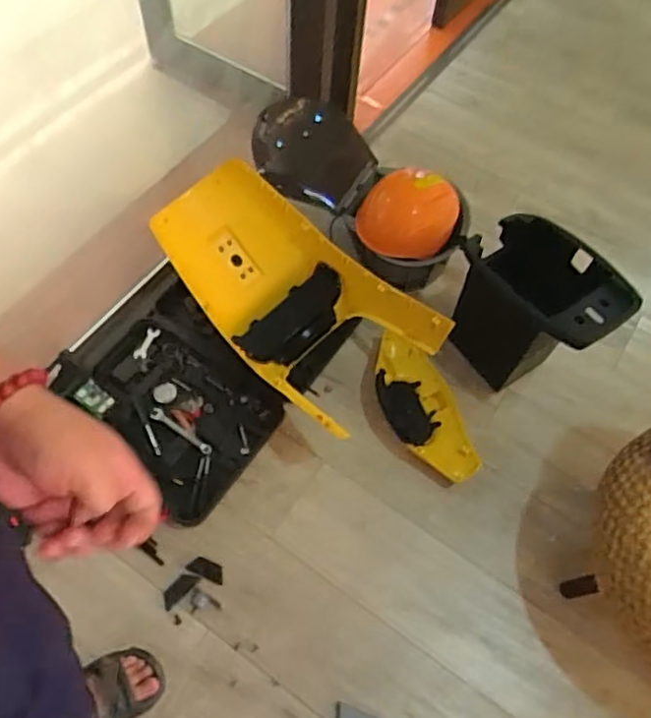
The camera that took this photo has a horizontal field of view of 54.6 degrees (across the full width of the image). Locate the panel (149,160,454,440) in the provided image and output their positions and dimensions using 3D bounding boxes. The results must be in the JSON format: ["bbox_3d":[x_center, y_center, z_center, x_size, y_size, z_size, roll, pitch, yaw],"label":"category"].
[{"bbox_3d":[-0.078,-0.134,1.370,0.344,0.294,0.629,-39,71,-21],"label":"panel"}]

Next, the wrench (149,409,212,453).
[{"bbox_3d":[-0.315,0.160,1.381,0.158,0.007,0.028,36,61,10],"label":"wrench"}]

